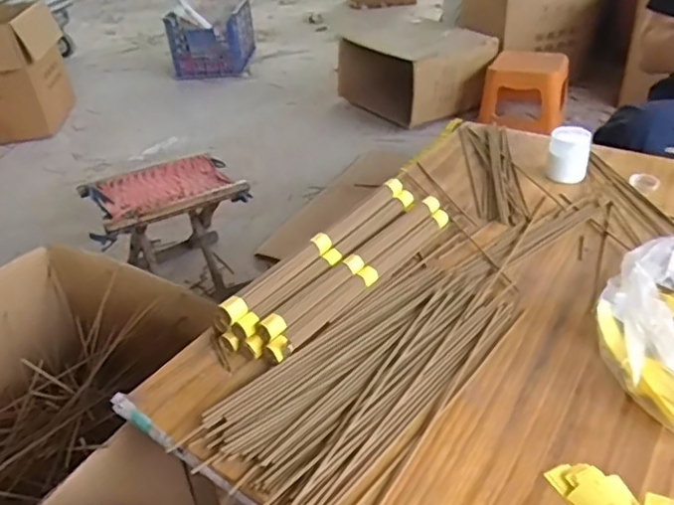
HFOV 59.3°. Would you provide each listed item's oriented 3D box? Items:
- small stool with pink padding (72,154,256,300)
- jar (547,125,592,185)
[{"bbox_3d":[-0.380,-0.054,1.382,0.331,0.244,0.249,-21,37,-22],"label":"small stool with pink padding"},{"bbox_3d":[0.339,-0.144,0.867,0.056,0.073,0.049,9,37,20],"label":"jar"}]

